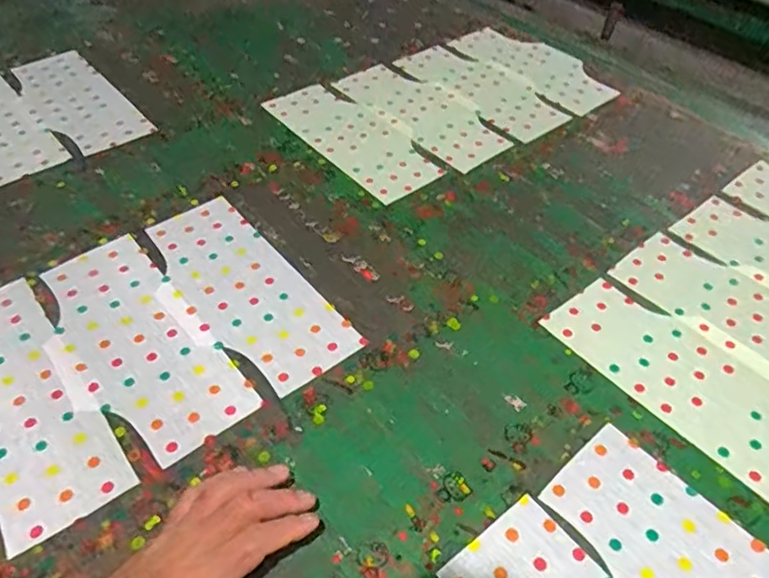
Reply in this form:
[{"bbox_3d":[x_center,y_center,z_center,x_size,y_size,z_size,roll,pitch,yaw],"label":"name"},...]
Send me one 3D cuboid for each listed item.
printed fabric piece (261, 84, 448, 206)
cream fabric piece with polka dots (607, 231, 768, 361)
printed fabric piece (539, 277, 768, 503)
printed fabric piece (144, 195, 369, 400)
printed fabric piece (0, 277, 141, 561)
[{"bbox_3d":[-0.044,-0.214,0.837,0.121,0.005,0.277,-29,54,-26],"label":"printed fabric piece"},{"bbox_3d":[0.390,0.031,0.624,0.135,0.005,0.284,-31,55,-27],"label":"cream fabric piece with polka dots"},{"bbox_3d":[0.301,0.085,0.571,0.133,0.004,0.283,-30,54,-27],"label":"printed fabric piece"},{"bbox_3d":[-0.159,-0.001,0.636,0.129,0.005,0.285,-30,54,-27],"label":"printed fabric piece"},{"bbox_3d":[-0.342,0.101,0.541,0.126,0.005,0.288,-31,53,-25],"label":"printed fabric piece"}]

